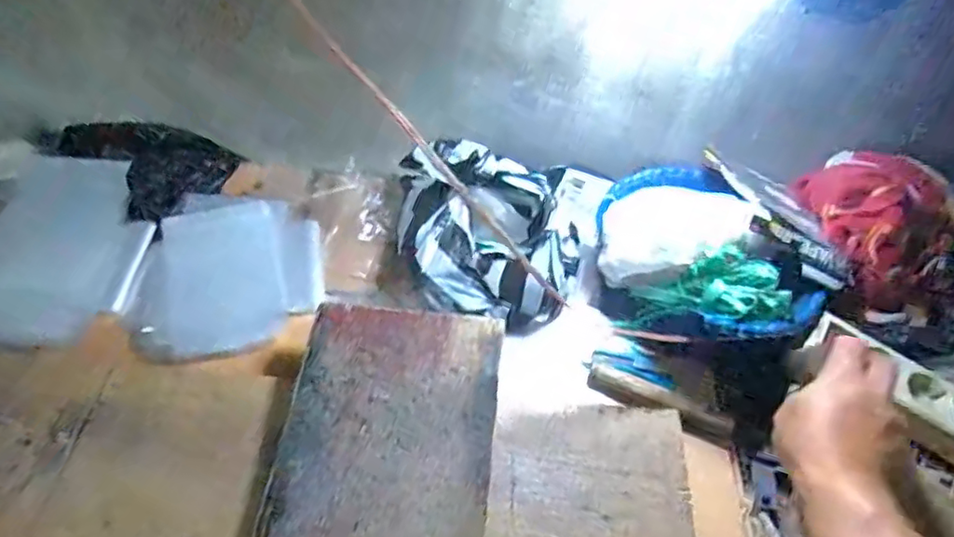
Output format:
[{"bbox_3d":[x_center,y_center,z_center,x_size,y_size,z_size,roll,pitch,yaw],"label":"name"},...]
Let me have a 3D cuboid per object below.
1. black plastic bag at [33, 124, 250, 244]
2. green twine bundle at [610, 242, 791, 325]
[{"bbox_3d":[-0.402,-0.135,0.733,0.172,0.029,0.144,39,58,-3],"label":"black plastic bag"},{"bbox_3d":[0.217,0.027,0.593,0.158,0.066,0.059,-14,37,39],"label":"green twine bundle"}]

